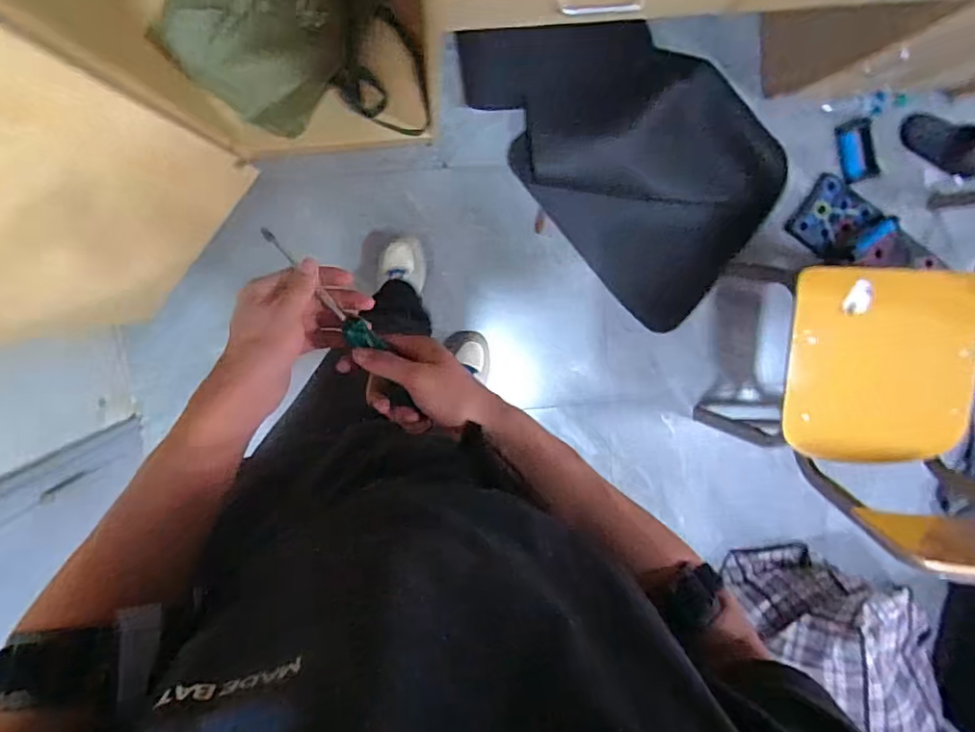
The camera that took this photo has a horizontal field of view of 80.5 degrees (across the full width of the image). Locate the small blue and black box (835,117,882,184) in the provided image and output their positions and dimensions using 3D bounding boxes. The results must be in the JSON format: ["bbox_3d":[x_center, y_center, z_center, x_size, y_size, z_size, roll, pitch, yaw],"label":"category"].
[{"bbox_3d":[0.882,-0.514,1.379,0.080,0.038,0.144,-16,101,-2],"label":"small blue and black box"}]

